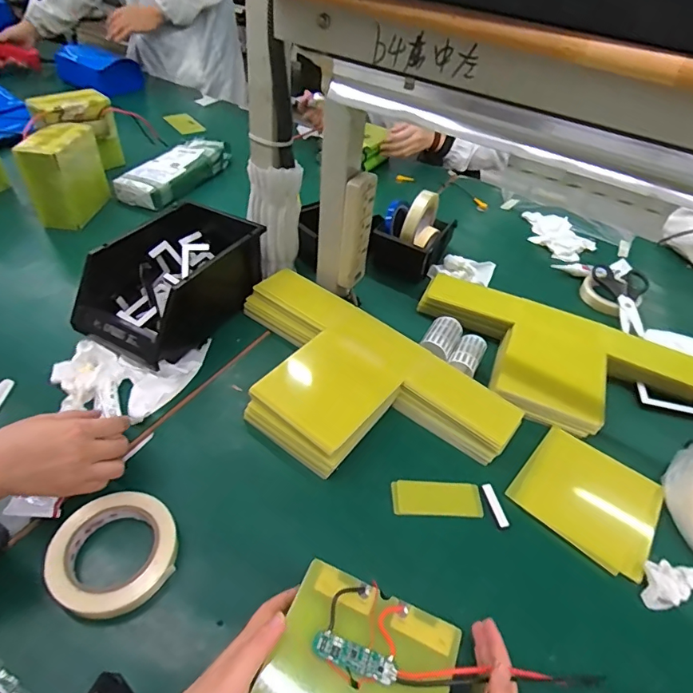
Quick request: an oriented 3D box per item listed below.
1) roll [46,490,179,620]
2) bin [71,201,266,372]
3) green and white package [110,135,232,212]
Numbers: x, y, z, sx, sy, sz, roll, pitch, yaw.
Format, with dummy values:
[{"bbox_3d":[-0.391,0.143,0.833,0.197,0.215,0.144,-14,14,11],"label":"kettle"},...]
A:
[{"bbox_3d":[-0.229,0.205,0.466,0.115,0.030,0.111,4,44,-4],"label":"roll"},{"bbox_3d":[-0.244,-0.098,0.699,0.150,0.119,0.269,25,47,18],"label":"bin"},{"bbox_3d":[-0.379,-0.392,1.041,0.123,0.052,0.285,16,45,9],"label":"green and white package"}]

